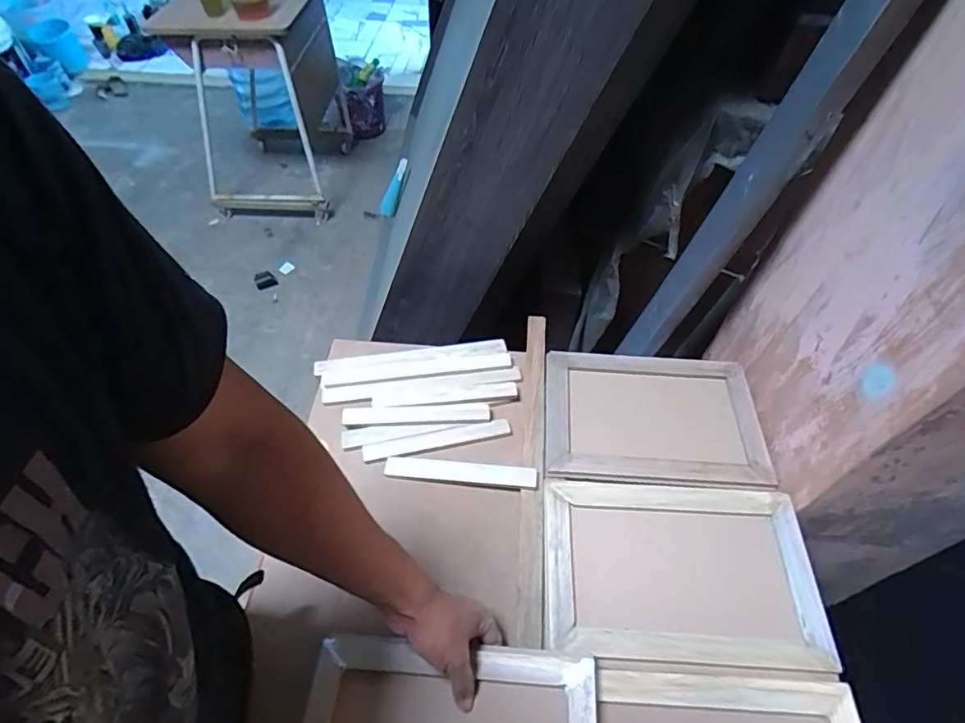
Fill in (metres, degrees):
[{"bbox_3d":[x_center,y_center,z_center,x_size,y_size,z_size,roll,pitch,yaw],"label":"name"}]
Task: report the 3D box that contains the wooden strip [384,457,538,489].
[{"bbox_3d":[-0.030,0.148,0.723,0.201,0.008,0.027,7,52,3],"label":"wooden strip"}]

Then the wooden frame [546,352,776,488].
[{"bbox_3d":[0.242,0.078,0.777,0.295,0.030,0.210,4,52,1],"label":"wooden frame"}]

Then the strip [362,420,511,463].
[{"bbox_3d":[-0.063,0.109,0.755,0.205,0.009,0.024,-9,53,-9],"label":"strip"}]

